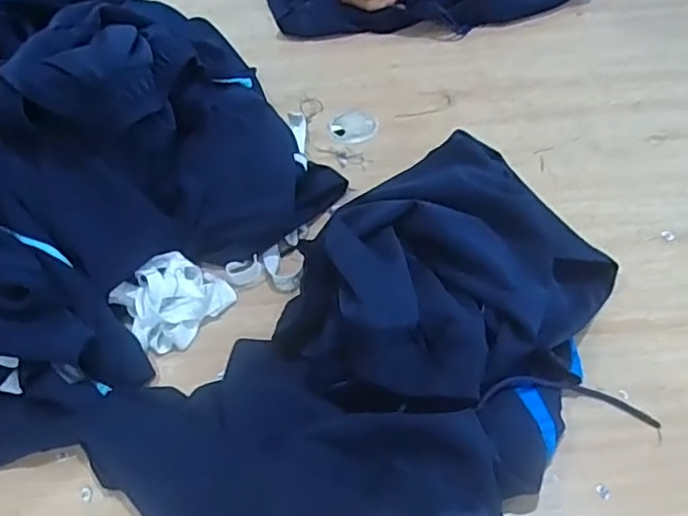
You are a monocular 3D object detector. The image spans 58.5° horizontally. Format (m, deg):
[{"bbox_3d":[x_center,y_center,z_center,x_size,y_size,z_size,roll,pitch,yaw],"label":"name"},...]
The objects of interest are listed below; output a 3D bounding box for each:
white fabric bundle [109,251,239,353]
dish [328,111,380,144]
[{"bbox_3d":[-0.167,0.040,0.612,0.102,0.043,0.082,-35,56,-21],"label":"white fabric bundle"},{"bbox_3d":[0.013,-0.171,0.795,0.061,0.005,0.059,-3,51,3],"label":"dish"}]

